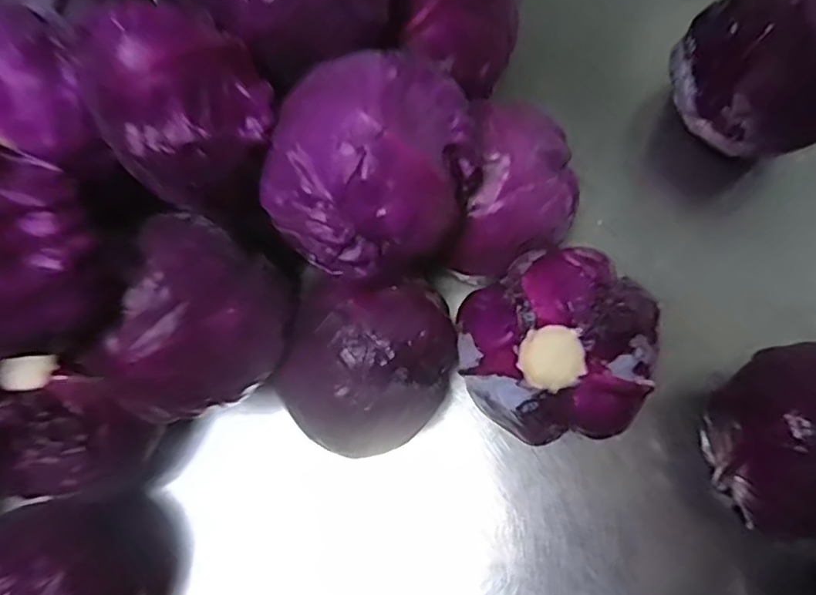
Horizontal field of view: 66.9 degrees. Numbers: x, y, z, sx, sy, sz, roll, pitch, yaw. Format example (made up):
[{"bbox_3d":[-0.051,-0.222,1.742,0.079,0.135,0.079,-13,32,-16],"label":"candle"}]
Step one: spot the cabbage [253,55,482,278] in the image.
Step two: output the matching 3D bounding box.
[{"bbox_3d":[-0.014,-0.055,0.279,0.085,0.076,0.087,0,72,1],"label":"cabbage"}]

